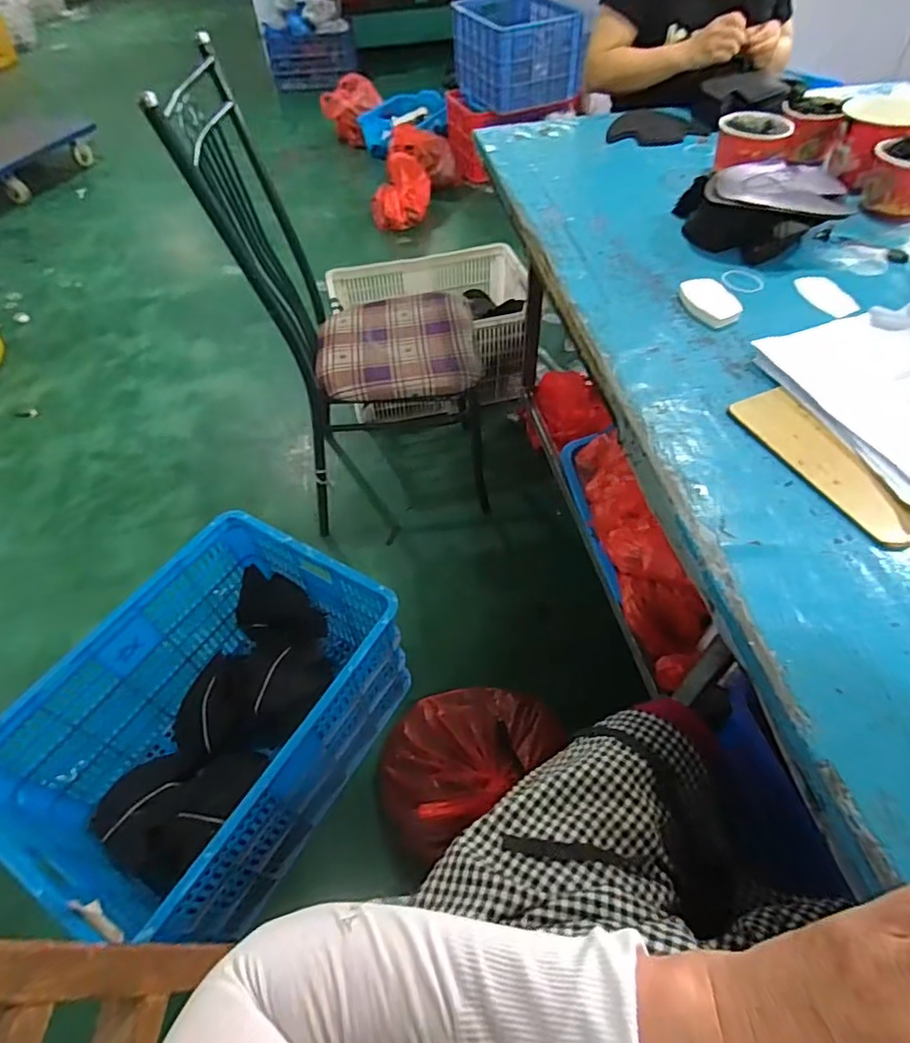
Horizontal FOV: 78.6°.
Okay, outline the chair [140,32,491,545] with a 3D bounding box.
[{"bbox_3d":[-0.197,-0.427,1.258,0.482,0.897,0.422,-10,52,-6],"label":"chair"}]

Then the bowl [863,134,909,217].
[{"bbox_3d":[0.711,-0.541,0.873,0.110,0.086,0.094,28,57,21],"label":"bowl"}]

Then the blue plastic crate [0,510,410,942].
[{"bbox_3d":[-0.424,0.363,1.030,0.424,0.354,0.591,25,57,19],"label":"blue plastic crate"}]

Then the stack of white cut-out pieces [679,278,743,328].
[{"bbox_3d":[0.348,-0.301,0.760,0.051,0.020,0.096,-13,53,-9],"label":"stack of white cut-out pieces"}]

